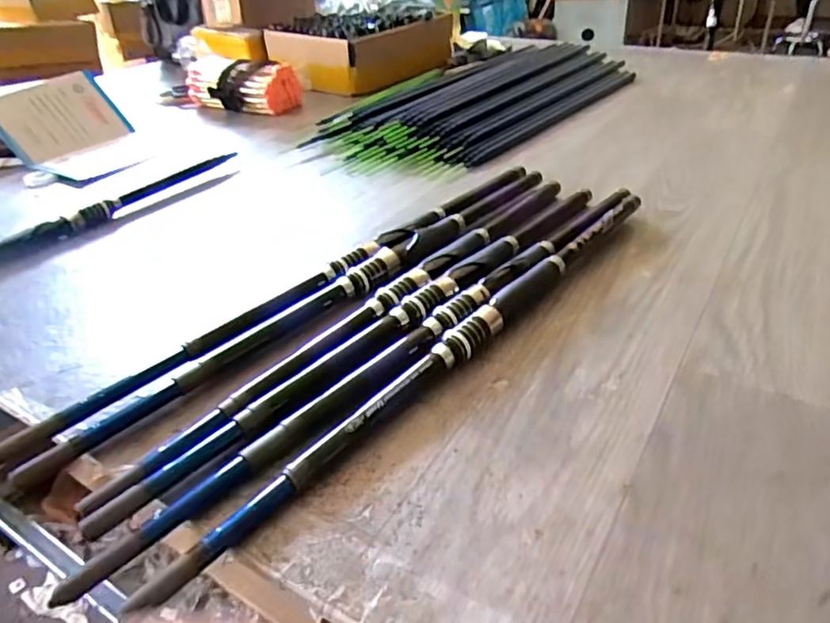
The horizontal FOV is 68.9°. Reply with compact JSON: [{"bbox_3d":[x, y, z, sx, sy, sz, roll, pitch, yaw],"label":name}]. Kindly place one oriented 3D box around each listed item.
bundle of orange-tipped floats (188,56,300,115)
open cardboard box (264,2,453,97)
[{"bbox_3d":[-0.356,-0.453,1.218,0.228,0.083,0.090,13,38,23],"label":"bundle of orange-tipped floats"},{"bbox_3d":[-0.117,-0.607,1.375,0.270,0.136,0.345,22,42,32],"label":"open cardboard box"}]

